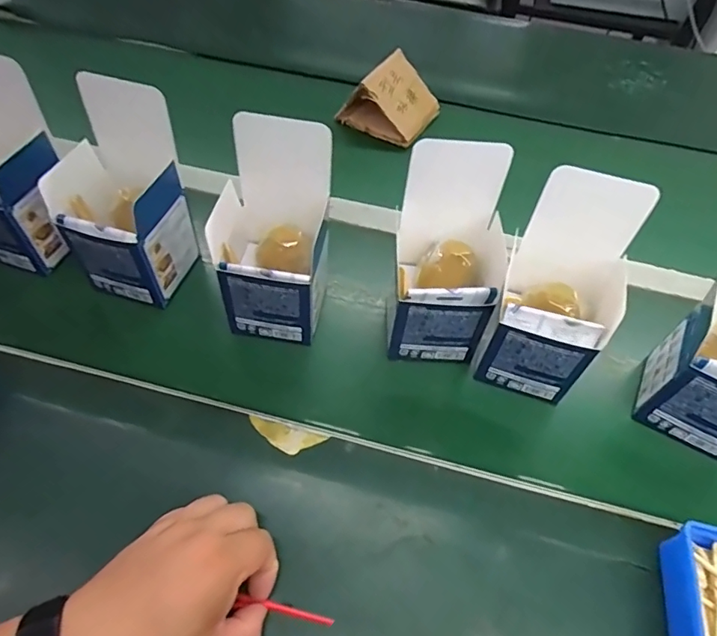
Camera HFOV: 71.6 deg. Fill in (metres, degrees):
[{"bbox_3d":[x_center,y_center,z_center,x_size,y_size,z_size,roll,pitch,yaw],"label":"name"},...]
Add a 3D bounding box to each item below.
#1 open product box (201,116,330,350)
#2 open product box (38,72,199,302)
[{"bbox_3d":[-0.075,-0.068,0.438,0.094,0.177,0.087,9,51,3],"label":"open product box"},{"bbox_3d":[-0.217,-0.107,0.455,0.091,0.167,0.094,14,51,7],"label":"open product box"}]

